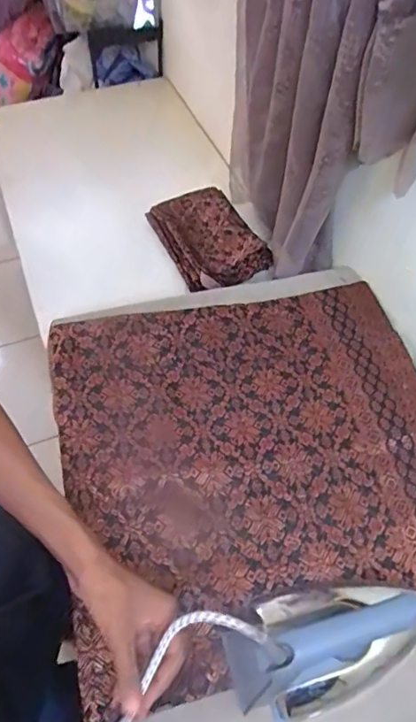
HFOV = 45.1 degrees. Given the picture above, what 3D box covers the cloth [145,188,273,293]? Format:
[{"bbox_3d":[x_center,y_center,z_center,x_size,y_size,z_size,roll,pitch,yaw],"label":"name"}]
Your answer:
[{"bbox_3d":[-0.004,-0.255,0.988,0.181,0.046,0.271,-24,60,-17],"label":"cloth"}]

